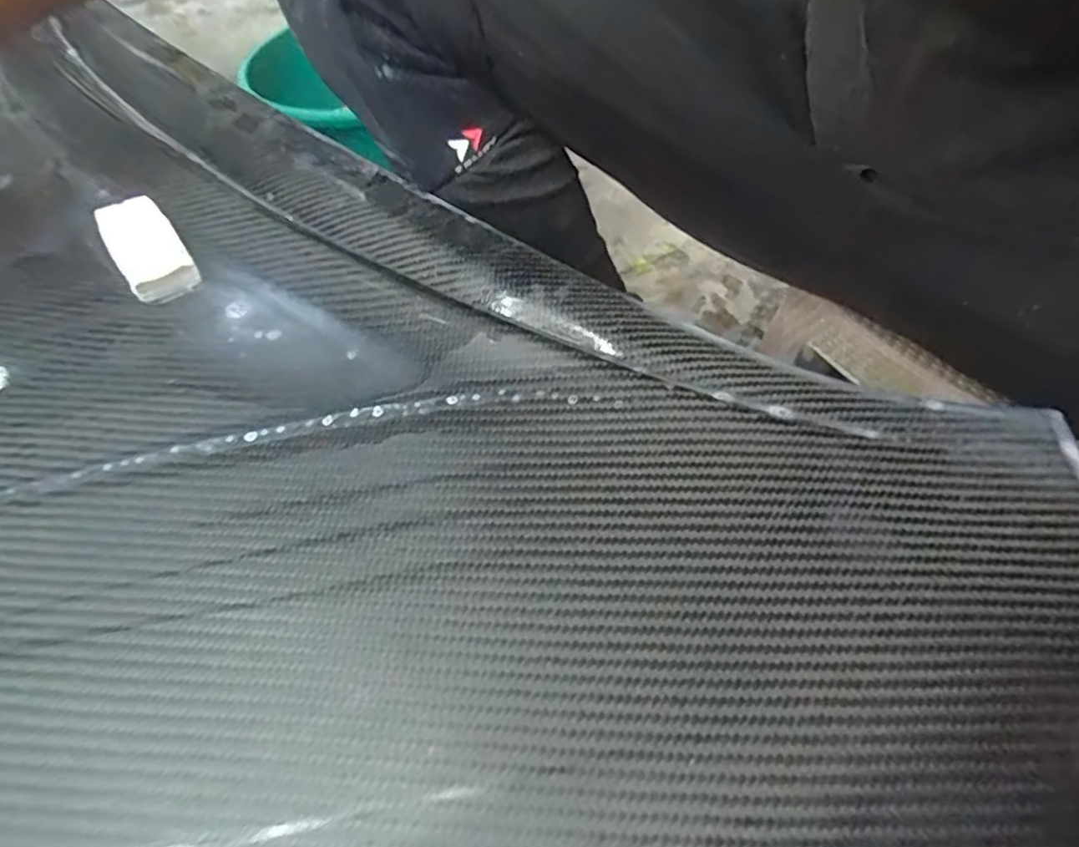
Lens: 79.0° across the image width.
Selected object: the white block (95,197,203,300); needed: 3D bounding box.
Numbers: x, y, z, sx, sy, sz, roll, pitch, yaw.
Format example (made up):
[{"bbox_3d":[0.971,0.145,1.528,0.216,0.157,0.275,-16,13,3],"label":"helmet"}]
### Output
[{"bbox_3d":[-0.222,-0.100,0.369,0.035,0.015,0.088,-31,55,-20],"label":"white block"}]

